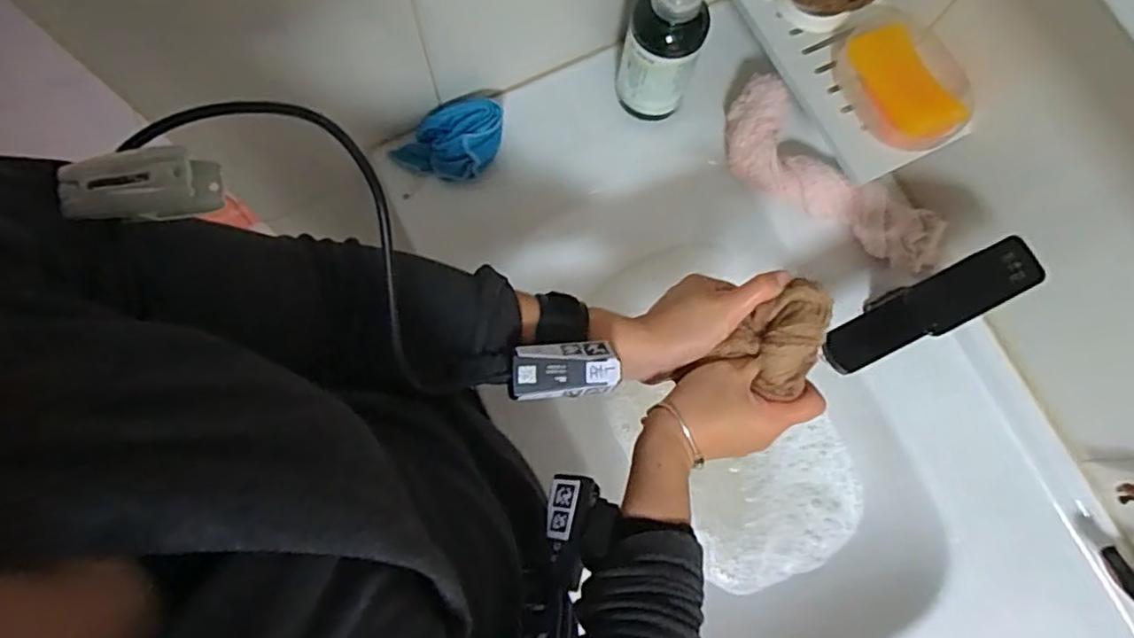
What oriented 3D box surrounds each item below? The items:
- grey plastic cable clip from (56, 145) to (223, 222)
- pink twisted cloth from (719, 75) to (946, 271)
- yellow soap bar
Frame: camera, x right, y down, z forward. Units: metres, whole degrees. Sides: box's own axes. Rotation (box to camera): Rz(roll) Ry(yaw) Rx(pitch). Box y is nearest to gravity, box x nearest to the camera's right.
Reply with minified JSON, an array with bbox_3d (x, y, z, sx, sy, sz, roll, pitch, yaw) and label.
[{"bbox_3d":[-0.169,-0.052,0.262,0.052,0.027,0.024,-9,77,-3],"label":"grey plastic cable clip"},{"bbox_3d":[0.255,-0.130,0.657,0.251,0.056,0.078,43,80,8],"label":"pink twisted cloth"},{"bbox_3d":[0.282,-0.197,0.553,0.049,0.015,0.107,-32,70,32],"label":"yellow soap bar"}]

